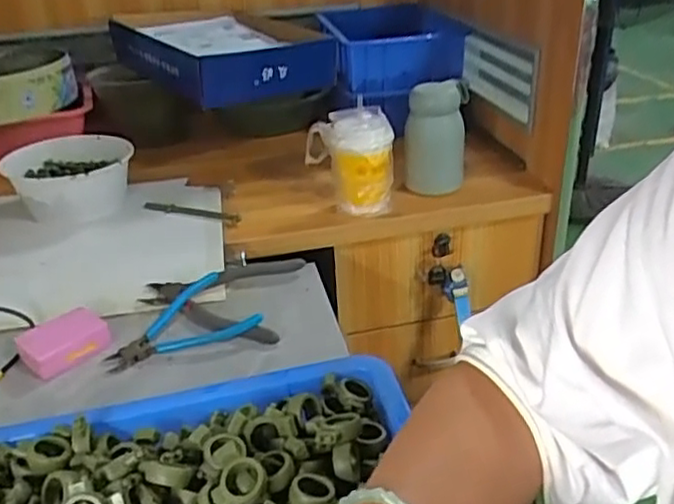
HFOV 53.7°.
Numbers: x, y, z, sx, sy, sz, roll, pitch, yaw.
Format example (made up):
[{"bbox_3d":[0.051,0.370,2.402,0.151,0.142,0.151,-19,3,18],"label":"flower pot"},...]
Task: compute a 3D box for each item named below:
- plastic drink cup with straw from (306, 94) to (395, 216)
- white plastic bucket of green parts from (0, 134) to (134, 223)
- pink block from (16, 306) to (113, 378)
[{"bbox_3d":[0.017,-0.122,0.871,0.107,0.134,0.085,-4,28,-1],"label":"plastic drink cup with straw"},{"bbox_3d":[-0.382,-0.107,0.950,0.173,0.076,0.183,-2,28,1],"label":"white plastic bucket of green parts"},{"bbox_3d":[-0.269,0.088,0.663,0.080,0.031,0.061,-25,35,-35],"label":"pink block"}]

